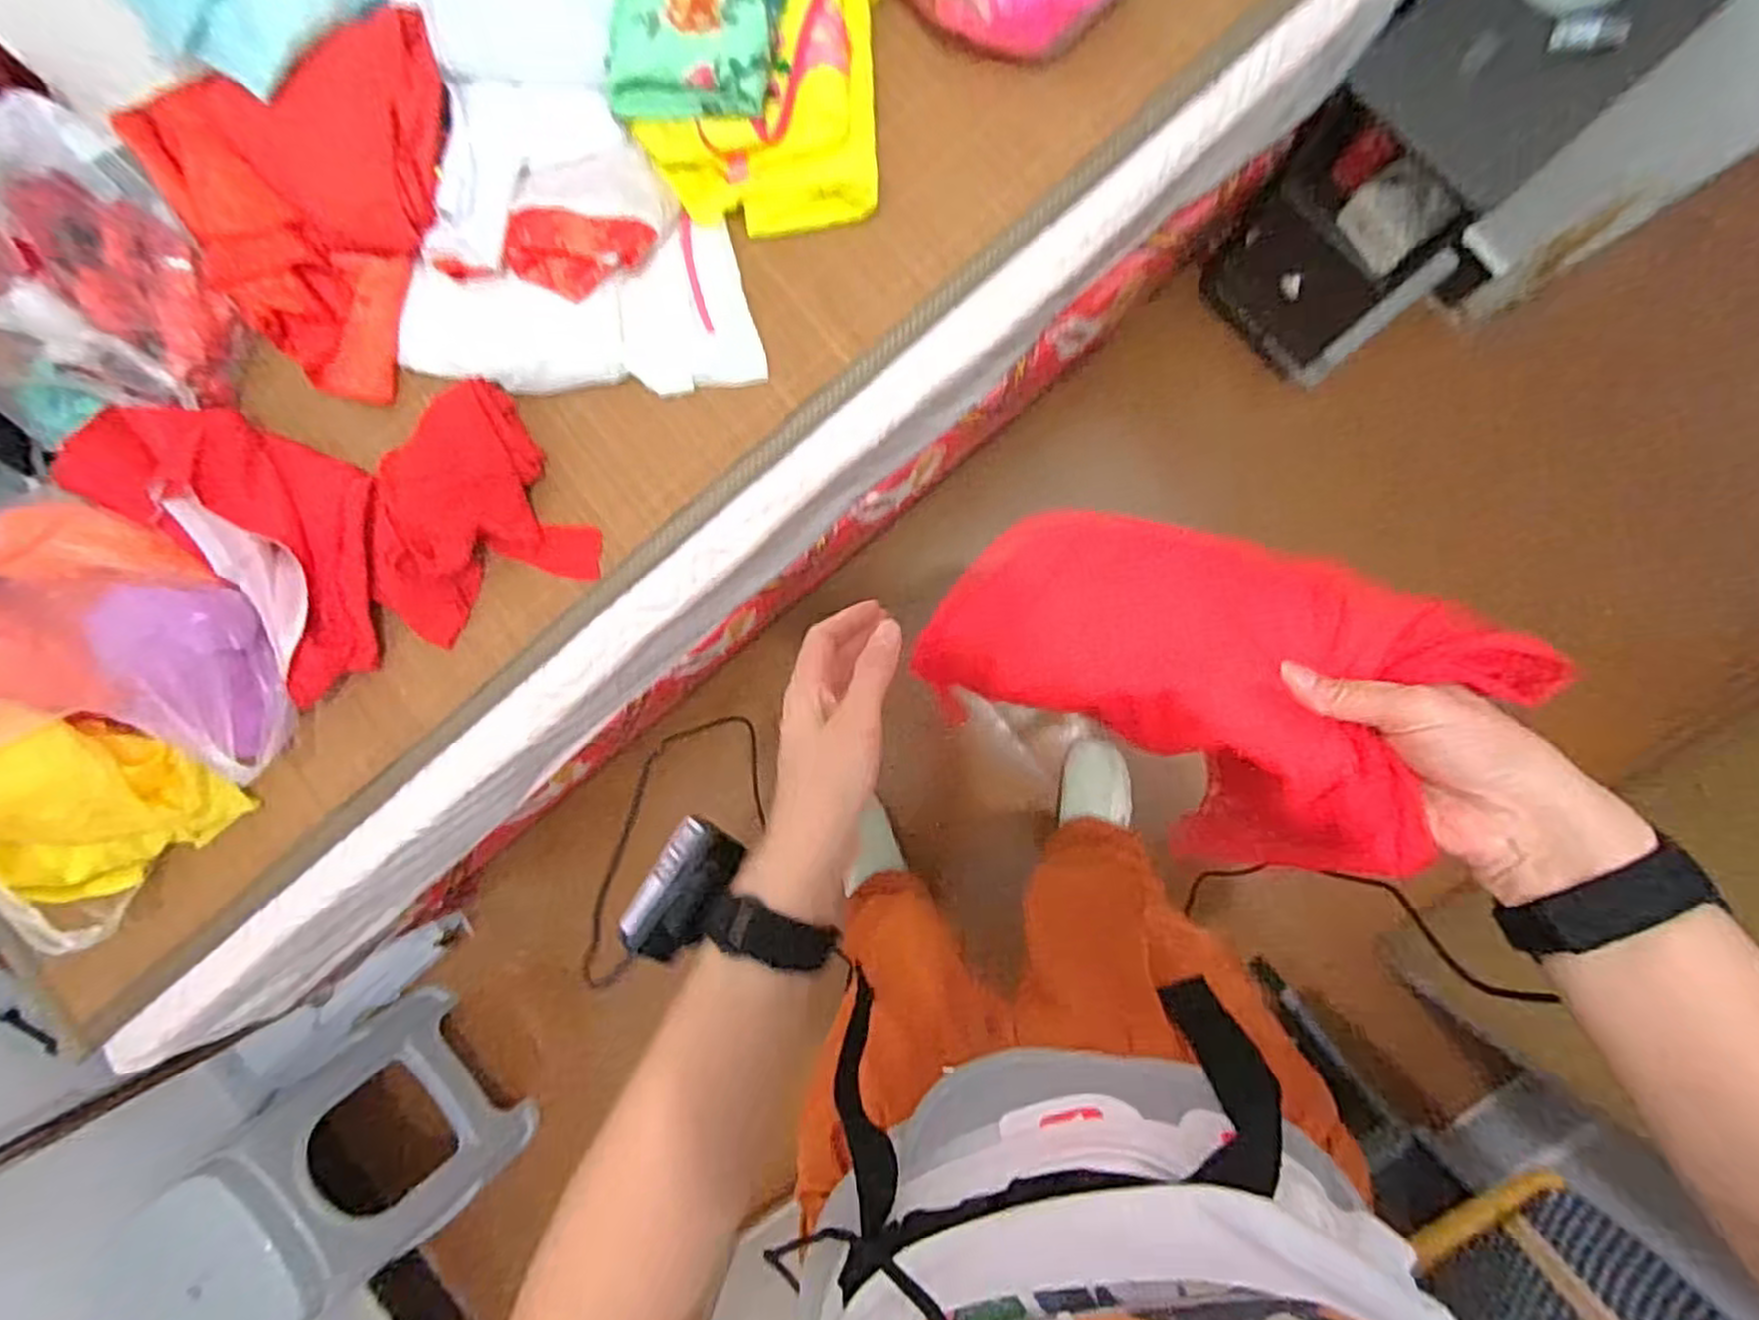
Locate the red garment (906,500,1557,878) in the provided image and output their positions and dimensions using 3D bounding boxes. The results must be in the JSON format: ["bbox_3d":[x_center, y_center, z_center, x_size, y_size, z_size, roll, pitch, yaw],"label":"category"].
[{"bbox_3d":[0.163,0.005,0.399,0.252,0.107,0.152,27,94,6],"label":"red garment"}]

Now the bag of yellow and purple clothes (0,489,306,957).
[{"bbox_3d":[-0.759,0.029,0.739,0.351,0.160,0.404,41,95,5],"label":"bag of yellow and purple clothes"}]

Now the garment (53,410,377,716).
[{"bbox_3d":[-0.614,-0.138,0.773,0.194,0.102,0.327,-40,86,6],"label":"garment"}]

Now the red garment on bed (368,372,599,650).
[{"bbox_3d":[-0.419,-0.131,0.771,0.213,0.082,0.196,-31,87,6],"label":"red garment on bed"}]

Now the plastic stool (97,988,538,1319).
[{"bbox_3d":[-0.817,0.783,1.175,0.285,0.418,0.335,-37,87,6],"label":"plastic stool"}]

